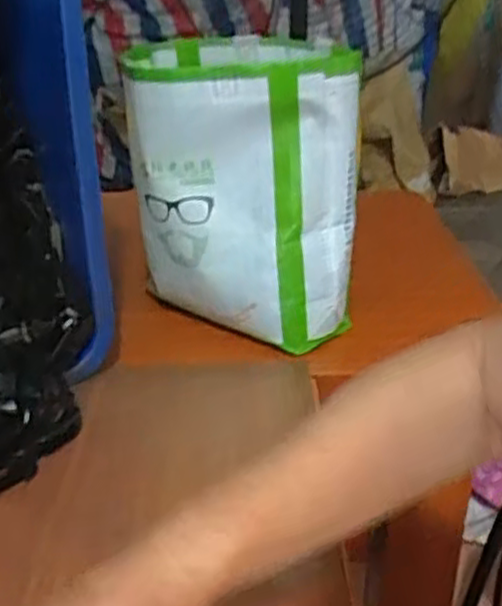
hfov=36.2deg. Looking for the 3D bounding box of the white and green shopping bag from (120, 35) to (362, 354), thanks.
[{"bbox_3d":[-0.016,-0.109,0.689,0.202,0.230,0.114,19,34,29],"label":"white and green shopping bag"}]

